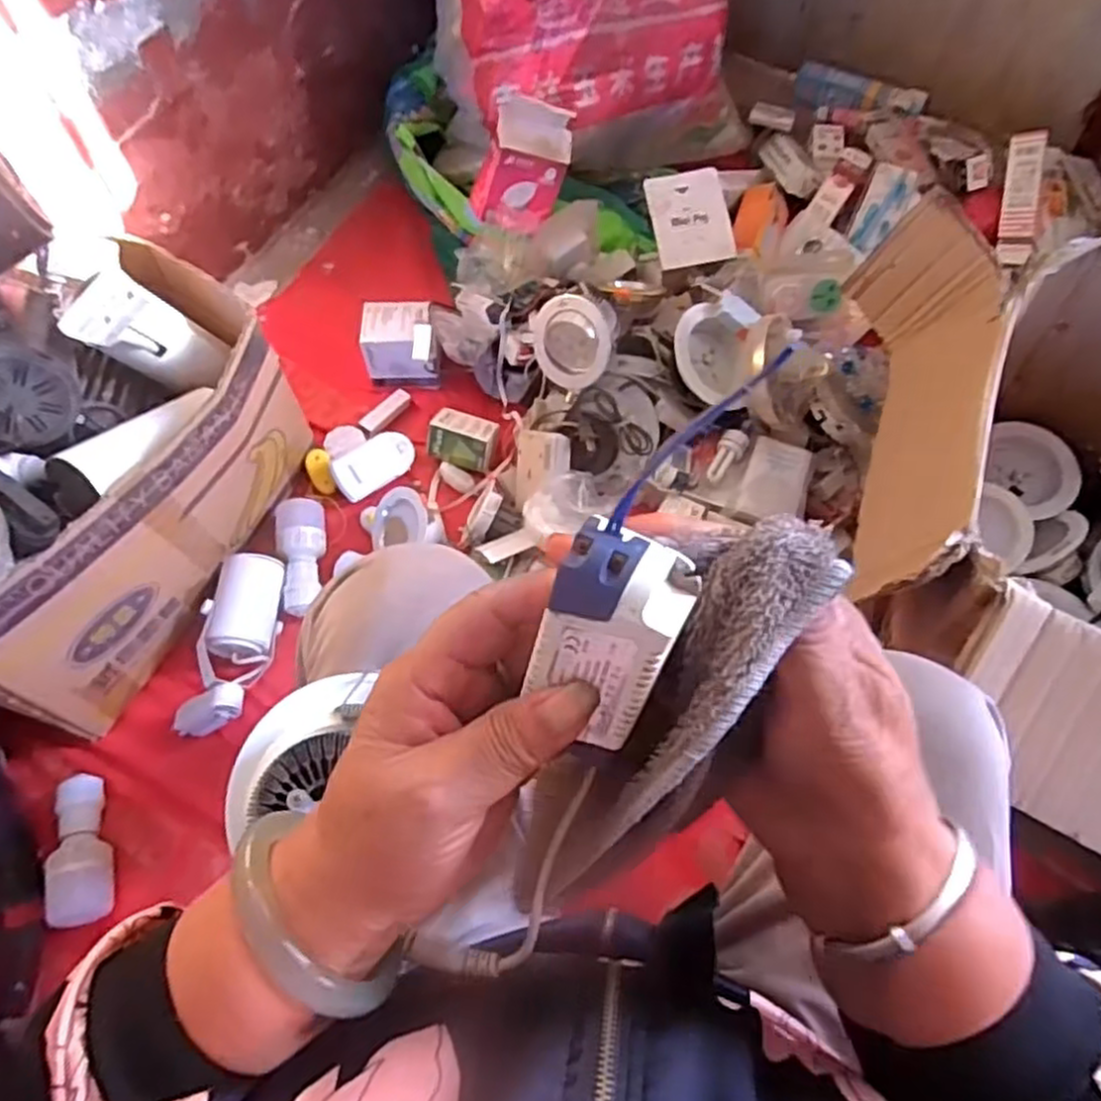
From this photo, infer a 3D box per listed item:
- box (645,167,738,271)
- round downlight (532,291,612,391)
[{"bbox_3d":[0.186,-0.439,0.995,0.107,0.018,0.138,-9,79,-8],"label":"box"},{"bbox_3d":[0.032,-0.251,0.903,0.052,0.095,0.104,-36,101,-54],"label":"round downlight"}]

